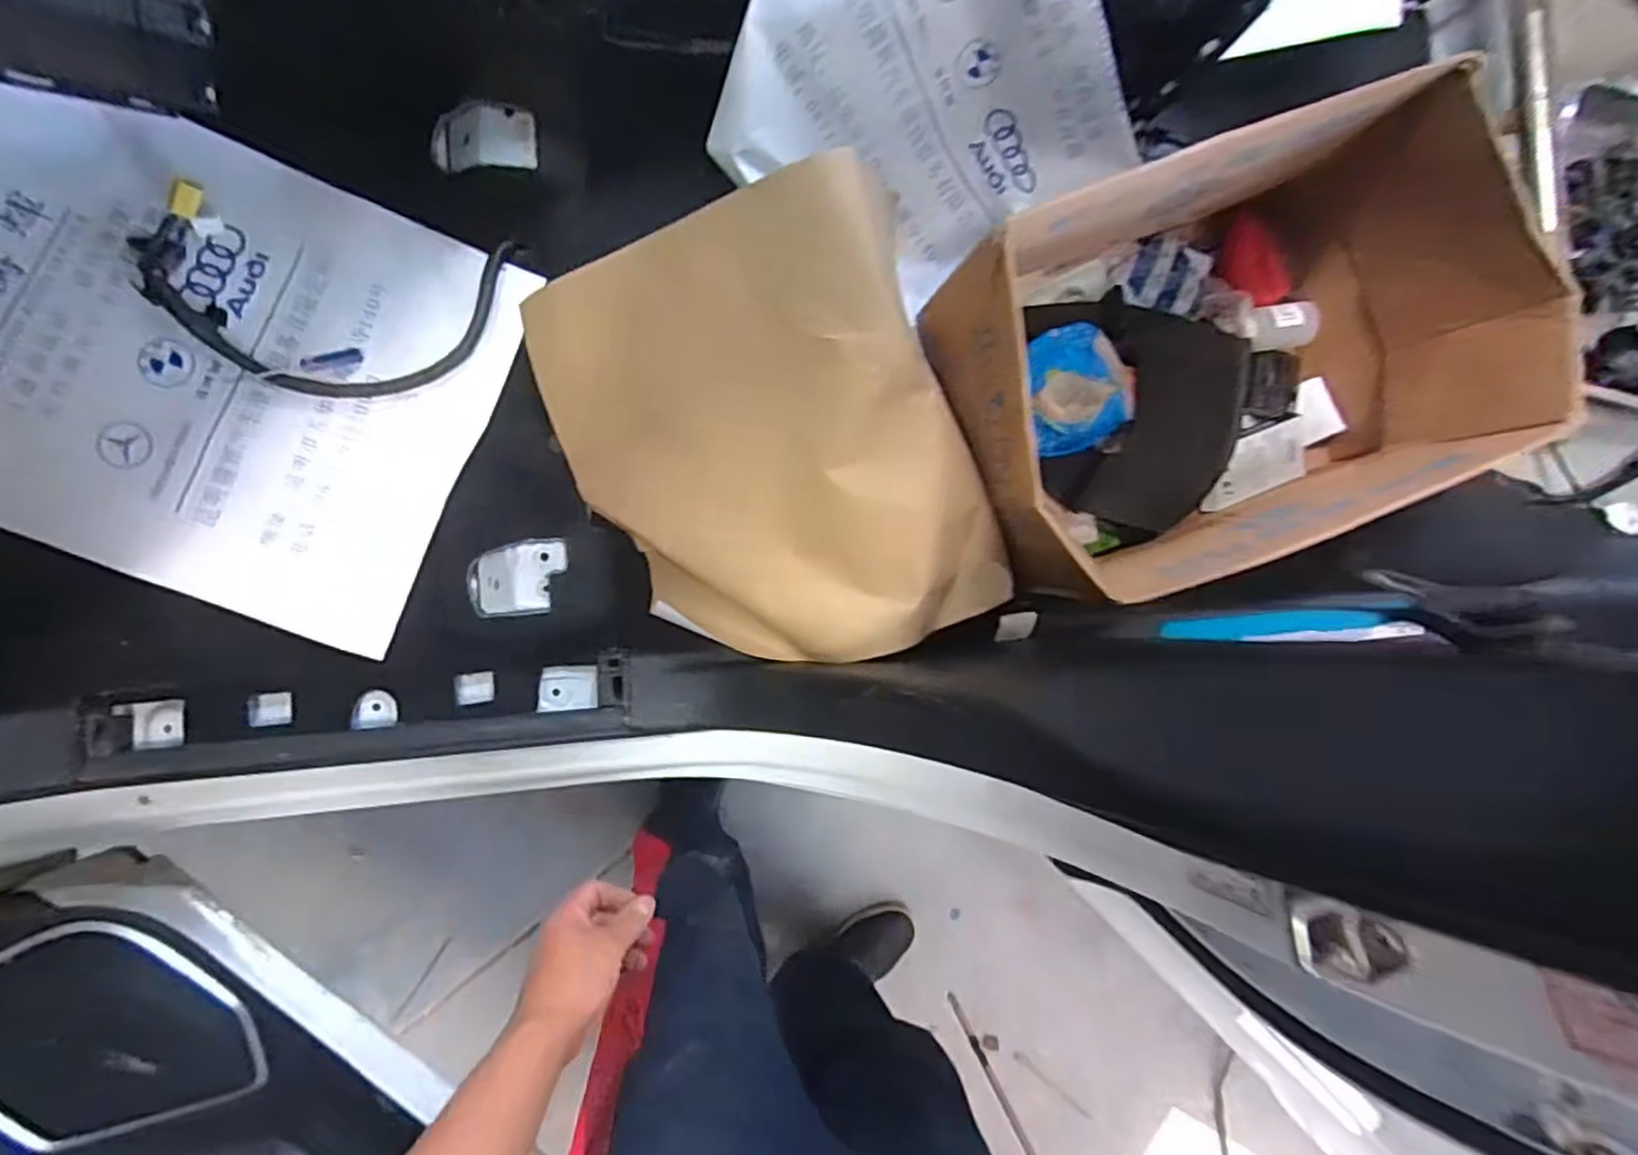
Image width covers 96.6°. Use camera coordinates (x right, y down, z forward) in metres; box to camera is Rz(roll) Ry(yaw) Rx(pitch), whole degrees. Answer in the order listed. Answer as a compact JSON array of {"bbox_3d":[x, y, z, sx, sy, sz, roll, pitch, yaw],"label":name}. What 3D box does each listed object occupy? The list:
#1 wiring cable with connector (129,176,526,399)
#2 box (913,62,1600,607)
[{"bbox_3d":[-0.485,-0.273,0.704,0.343,0.041,0.185,5,88,-9],"label":"wiring cable with connector"},{"bbox_3d":[0.369,-0.199,0.716,0.495,0.282,0.329,-22,92,-9],"label":"box"}]

